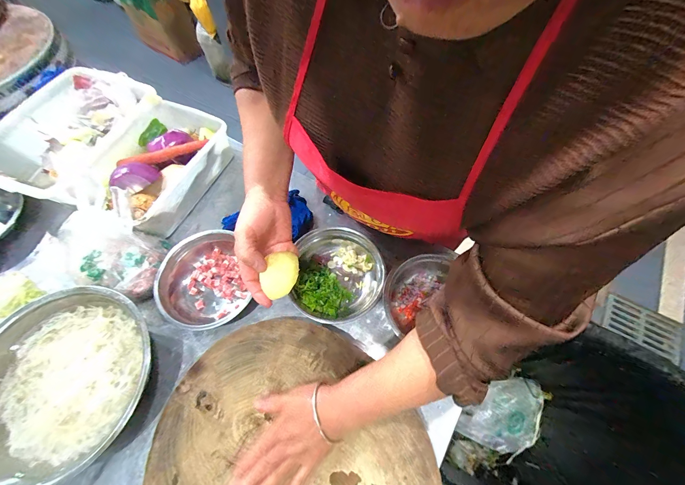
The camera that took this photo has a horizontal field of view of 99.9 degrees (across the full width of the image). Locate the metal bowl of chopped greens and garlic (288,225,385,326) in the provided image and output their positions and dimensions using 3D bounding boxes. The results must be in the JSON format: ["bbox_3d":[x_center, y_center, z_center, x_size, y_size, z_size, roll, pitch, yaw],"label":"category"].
[{"bbox_3d":[-0.011,0.058,0.546,0.172,0.054,0.191,2,64,3],"label":"metal bowl of chopped greens and garlic"}]

